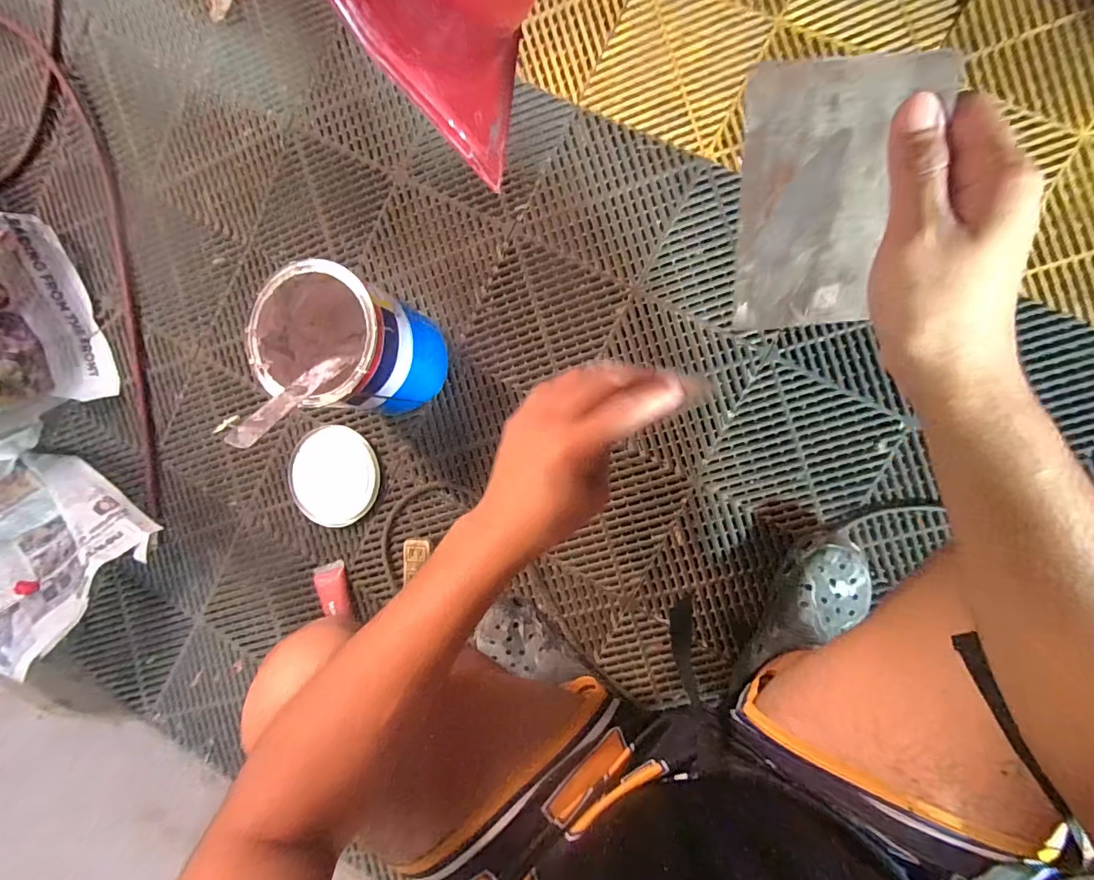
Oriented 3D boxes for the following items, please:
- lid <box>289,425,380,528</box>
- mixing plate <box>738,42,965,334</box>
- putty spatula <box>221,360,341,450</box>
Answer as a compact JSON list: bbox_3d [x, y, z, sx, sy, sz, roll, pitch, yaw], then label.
[{"bbox_3d":[-0.334,0.056,0.745,0.148,0.012,0.147,0,92,10],"label":"lid"},{"bbox_3d":[0.149,-0.127,0.263,0.091,0.004,0.135,24,129,44],"label":"mixing plate"},{"bbox_3d":[-0.283,-0.048,0.528,0.029,0.189,0.007,20,125,-8],"label":"putty spatula"}]

